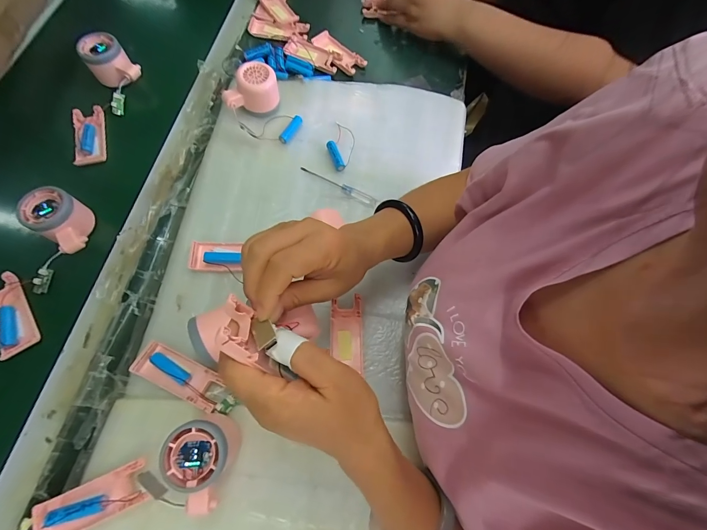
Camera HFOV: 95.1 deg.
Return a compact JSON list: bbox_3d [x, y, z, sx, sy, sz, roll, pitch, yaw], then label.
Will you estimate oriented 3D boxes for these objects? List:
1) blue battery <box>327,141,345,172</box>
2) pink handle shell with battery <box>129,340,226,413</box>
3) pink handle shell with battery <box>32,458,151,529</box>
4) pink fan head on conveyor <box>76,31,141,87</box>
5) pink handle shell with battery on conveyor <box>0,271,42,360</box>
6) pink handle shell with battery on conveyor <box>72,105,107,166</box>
[{"bbox_3d":[-0.026,-0.163,0.481,0.014,0.012,0.051,-18,71,-9],"label":"blue battery"},{"bbox_3d":[-0.195,0.123,0.363,0.102,0.020,0.038,23,70,6],"label":"pink handle shell with battery"},{"bbox_3d":[-0.253,0.230,0.314,0.106,0.027,0.038,-22,72,-10],"label":"pink handle shell with battery"},{"bbox_3d":[-0.375,-0.312,0.498,0.056,0.048,0.075,-42,77,-16],"label":"pink fan head on conveyor"},{"bbox_3d":[-0.411,0.059,0.386,0.041,0.012,0.102,-32,74,-14],"label":"pink handle shell with battery on conveyor"},{"bbox_3d":[-0.392,-0.192,0.479,0.043,0.015,0.101,-16,71,-8],"label":"pink handle shell with battery on conveyor"}]

